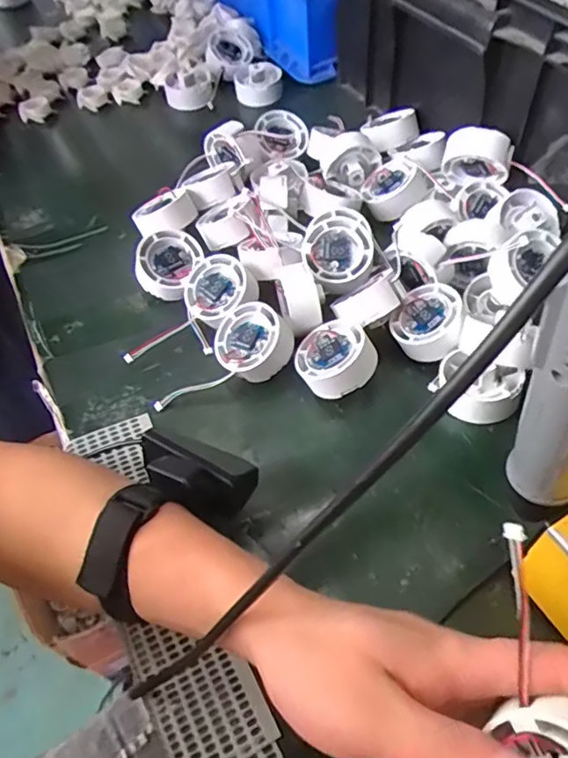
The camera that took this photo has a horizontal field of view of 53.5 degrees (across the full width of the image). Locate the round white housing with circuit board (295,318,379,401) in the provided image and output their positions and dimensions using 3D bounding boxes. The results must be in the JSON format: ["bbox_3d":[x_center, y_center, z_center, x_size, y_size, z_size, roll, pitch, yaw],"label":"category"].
[{"bbox_3d":[0.037,-0.014,0.404,0.054,0.024,0.054,-18,47,21],"label":"round white housing with circuit board"}]

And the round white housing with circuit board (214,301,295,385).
[{"bbox_3d":[-0.023,-0.028,0.416,0.055,0.023,0.058,-8,69,22],"label":"round white housing with circuit board"}]

